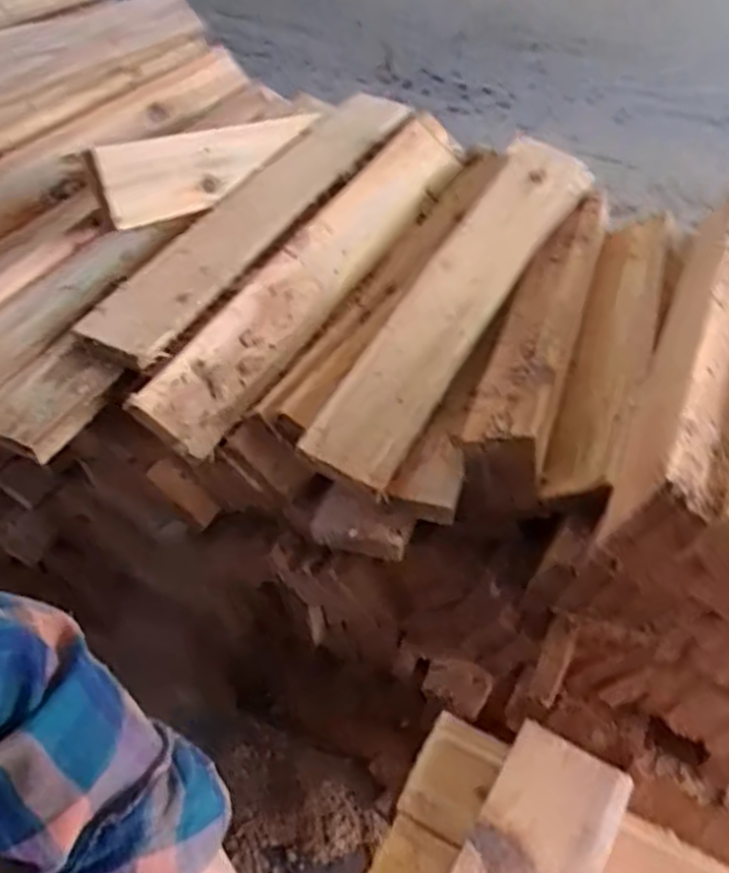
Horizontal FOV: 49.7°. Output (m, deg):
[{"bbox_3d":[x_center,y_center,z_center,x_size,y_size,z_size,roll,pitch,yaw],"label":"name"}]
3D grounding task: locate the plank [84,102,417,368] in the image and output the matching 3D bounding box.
[{"bbox_3d":[-0.095,-0.221,0.769,0.082,0.023,0.448,27,57,18],"label":"plank"}]

